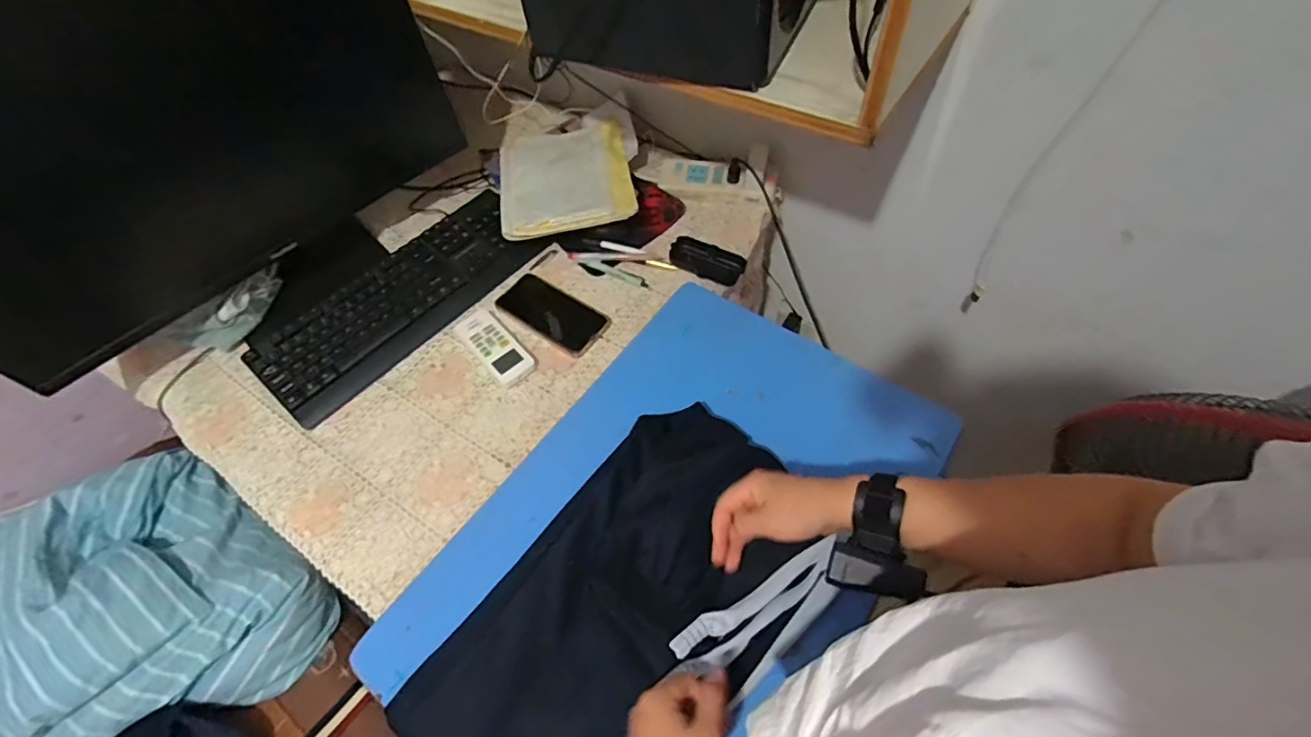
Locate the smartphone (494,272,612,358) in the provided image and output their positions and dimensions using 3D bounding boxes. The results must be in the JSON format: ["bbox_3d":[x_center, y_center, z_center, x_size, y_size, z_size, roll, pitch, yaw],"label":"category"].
[{"bbox_3d":[-0.148,-0.081,0.807,0.166,0.007,0.081,30,64,22],"label":"smartphone"}]

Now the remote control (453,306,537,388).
[{"bbox_3d":[-0.223,-0.034,0.779,0.054,0.017,0.139,-38,61,-19],"label":"remote control"}]

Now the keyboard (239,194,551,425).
[{"bbox_3d":[-0.365,-0.106,0.823,0.157,0.035,0.417,36,66,25],"label":"keyboard"}]

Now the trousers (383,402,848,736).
[{"bbox_3d":[-0.021,0.230,0.545,0.258,0.060,0.424,31,64,23],"label":"trousers"}]

